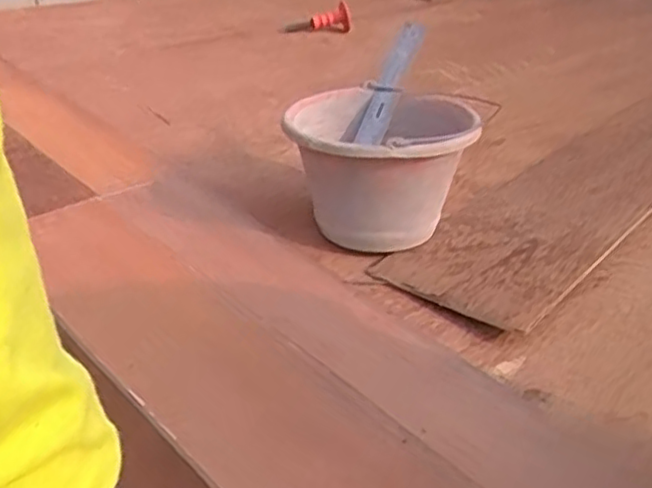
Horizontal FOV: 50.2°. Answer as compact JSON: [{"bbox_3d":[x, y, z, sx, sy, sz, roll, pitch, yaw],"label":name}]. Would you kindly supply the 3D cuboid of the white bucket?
[{"bbox_3d":[0.062,-0.089,0.899,0.218,0.180,0.218,3,33,-2],"label":"white bucket"}]

